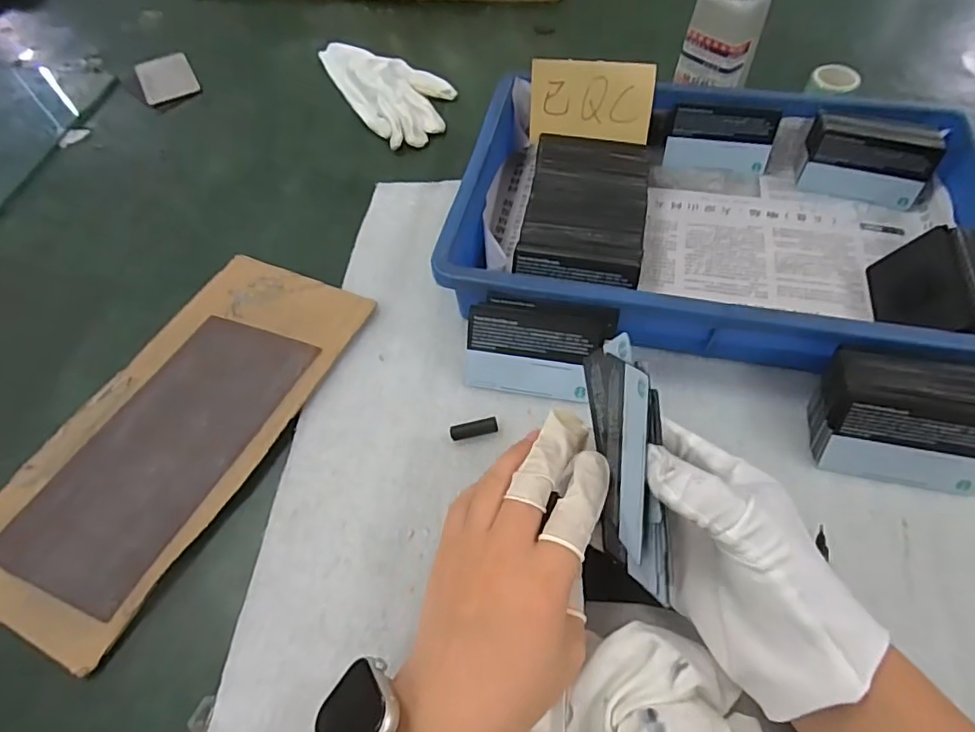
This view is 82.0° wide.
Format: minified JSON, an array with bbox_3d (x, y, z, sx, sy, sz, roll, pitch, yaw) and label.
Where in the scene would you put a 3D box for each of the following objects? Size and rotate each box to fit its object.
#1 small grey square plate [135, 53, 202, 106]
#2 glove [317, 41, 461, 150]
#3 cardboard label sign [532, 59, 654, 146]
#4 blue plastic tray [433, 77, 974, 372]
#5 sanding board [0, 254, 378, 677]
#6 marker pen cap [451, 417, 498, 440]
[{"bbox_3d":[-0.349,-0.313,0.612,0.055,0.009,0.083,-25,60,-13],"label":"small grey square plate"},{"bbox_3d":[-0.103,-0.293,0.580,0.093,0.028,0.190,-34,63,-18],"label":"glove"},{"bbox_3d":[0.081,-0.206,0.437,0.093,0.057,0.004,6,30,11],"label":"cardboard label sign"},{"bbox_3d":[0.166,-0.113,0.420,0.363,0.067,0.244,9,59,7],"label":"blue plastic tray"},{"bbox_3d":[-0.206,0.034,0.375,0.133,0.011,0.277,22,61,15],"label":"sanding board"},{"bbox_3d":[-0.008,0.042,0.362,0.030,0.009,0.009,-11,58,-5],"label":"marker pen cap"}]

